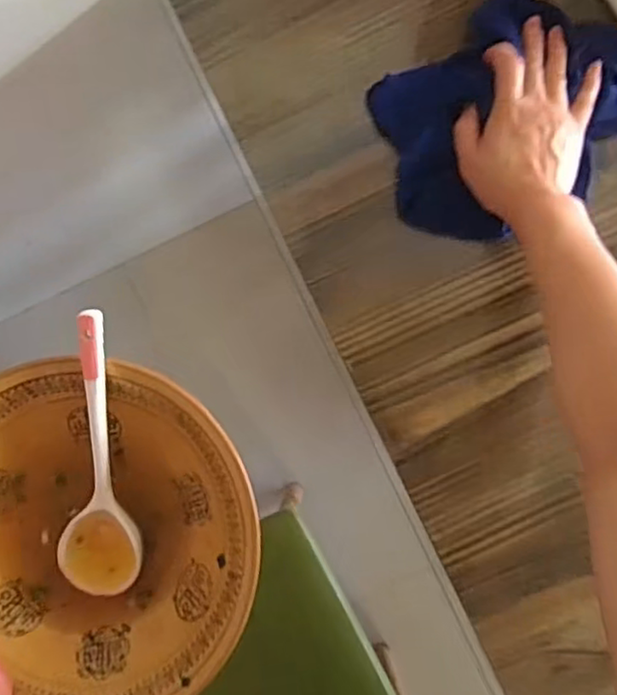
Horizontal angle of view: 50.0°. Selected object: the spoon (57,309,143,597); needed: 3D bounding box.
[{"bbox_3d":[-0.121,0.061,0.375,0.046,0.022,0.165,1,104,4],"label":"spoon"}]

